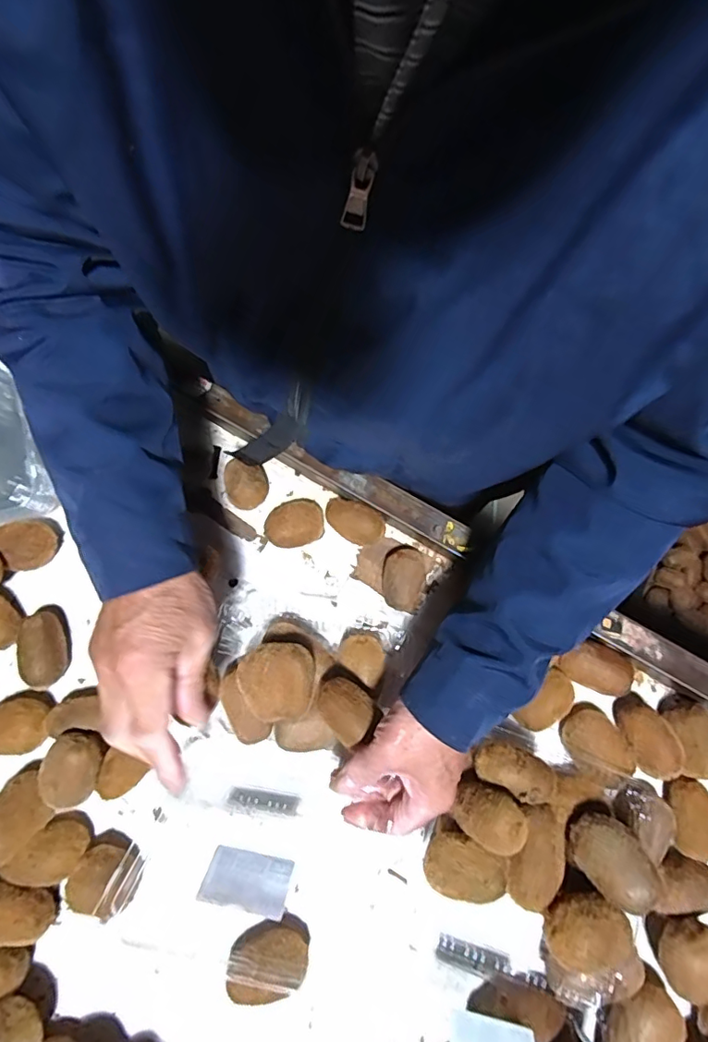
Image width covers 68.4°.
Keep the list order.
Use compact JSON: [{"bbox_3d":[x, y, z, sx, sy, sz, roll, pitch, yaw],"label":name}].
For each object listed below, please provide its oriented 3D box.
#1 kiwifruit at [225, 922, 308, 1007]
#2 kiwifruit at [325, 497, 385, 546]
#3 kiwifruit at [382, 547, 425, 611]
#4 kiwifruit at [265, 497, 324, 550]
[{"bbox_3d":[-0.068,0.345,0.409,0.062,0.039,0.043,-28,74,-10],"label":"kiwifruit"},{"bbox_3d":[-0.001,0.002,0.502,0.062,0.037,0.034,35,74,10],"label":"kiwifruit"},{"bbox_3d":[0.045,0.054,0.487,0.037,0.034,0.058,12,71,3],"label":"kiwifruit"},{"bbox_3d":[-0.058,0.002,0.506,0.055,0.033,0.048,-9,72,-5],"label":"kiwifruit"}]

